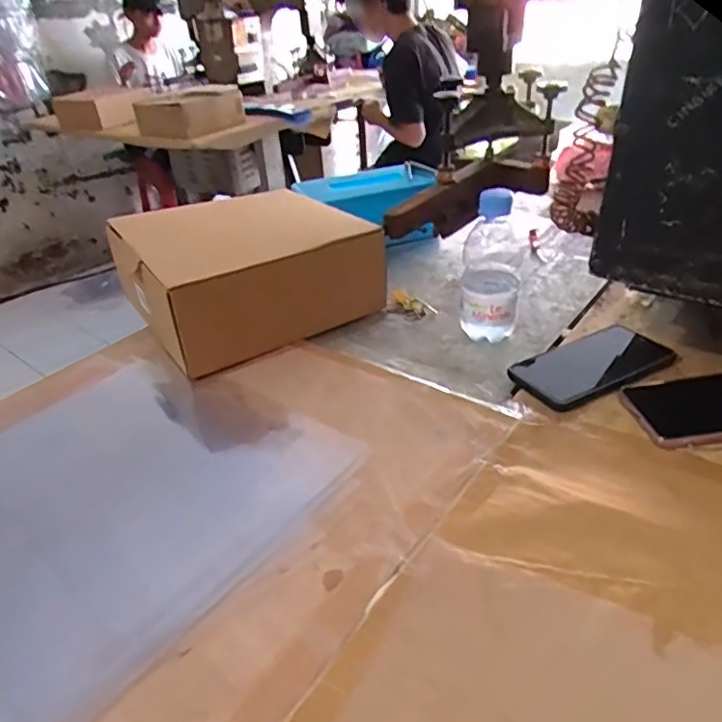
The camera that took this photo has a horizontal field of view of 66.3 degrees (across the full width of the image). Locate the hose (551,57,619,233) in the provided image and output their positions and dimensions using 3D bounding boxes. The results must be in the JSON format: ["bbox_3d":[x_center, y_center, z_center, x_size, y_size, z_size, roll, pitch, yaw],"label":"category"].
[{"bbox_3d":[0.180,-0.166,0.450,0.038,0.130,0.025,-31,42,-34],"label":"hose"}]

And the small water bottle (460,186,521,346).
[{"bbox_3d":[0.141,-0.102,0.597,0.058,0.164,0.072,3,33,13],"label":"small water bottle"}]

